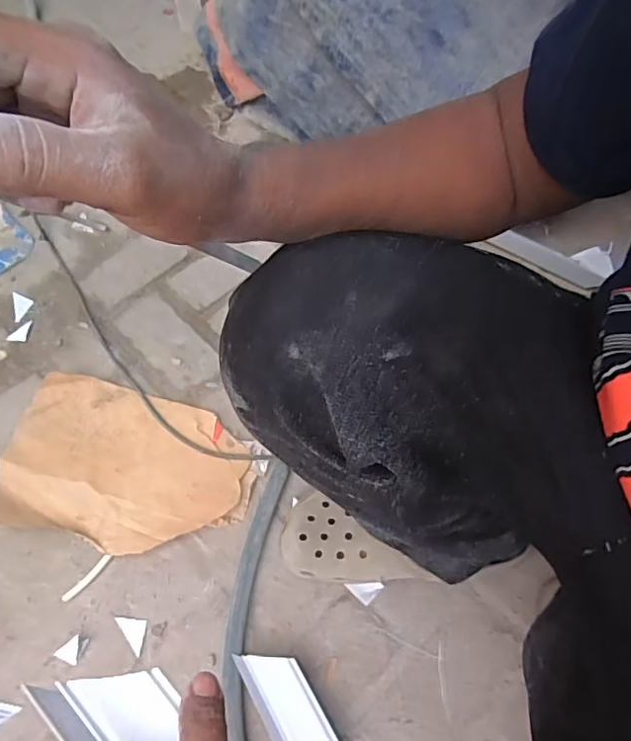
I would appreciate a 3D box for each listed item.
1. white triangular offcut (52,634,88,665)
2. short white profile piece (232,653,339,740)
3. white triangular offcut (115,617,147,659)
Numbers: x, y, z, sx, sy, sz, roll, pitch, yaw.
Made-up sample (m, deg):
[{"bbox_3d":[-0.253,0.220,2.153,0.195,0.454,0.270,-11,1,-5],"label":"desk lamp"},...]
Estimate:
[{"bbox_3d":[-0.281,0.320,0.644,0.028,0.004,0.030,20,65,9],"label":"white triangular offcut"},{"bbox_3d":[-0.028,0.367,0.606,0.058,0.025,0.140,-28,67,-14],"label":"short white profile piece"},{"bbox_3d":[-0.221,0.313,0.657,0.037,0.004,0.038,5,63,2],"label":"white triangular offcut"}]

